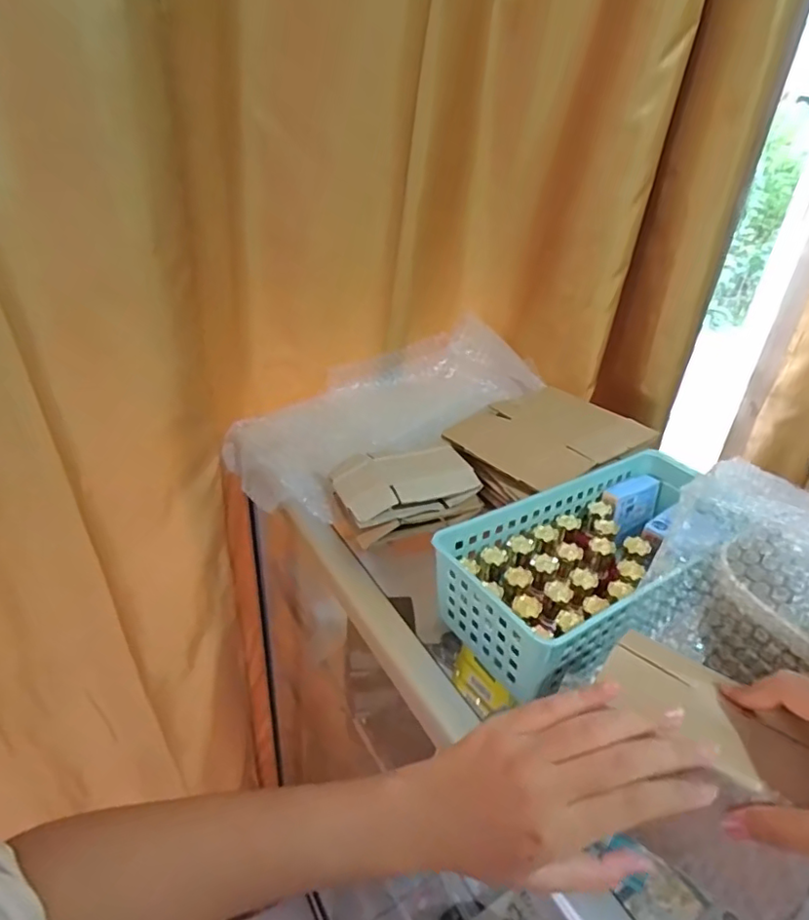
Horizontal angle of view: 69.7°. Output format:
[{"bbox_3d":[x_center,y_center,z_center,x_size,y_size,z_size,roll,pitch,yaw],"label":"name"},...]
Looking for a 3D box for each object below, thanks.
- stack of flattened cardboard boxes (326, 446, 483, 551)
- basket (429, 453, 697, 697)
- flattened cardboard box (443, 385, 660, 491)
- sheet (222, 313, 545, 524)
[{"bbox_3d":[0.000,0.029,0.620,0.144,0.051,0.093,-7,33,-19],"label":"stack of flattened cardboard boxes"},{"bbox_3d":[0.171,0.086,0.514,0.274,0.074,0.138,-15,36,-29],"label":"basket"},{"bbox_3d":[0.168,-0.032,0.663,0.187,0.013,0.158,-28,44,-32],"label":"flattened cardboard box"},{"bbox_3d":[-0.022,-0.070,0.744,0.368,0.133,0.214,-19,38,-34],"label":"sheet"}]

